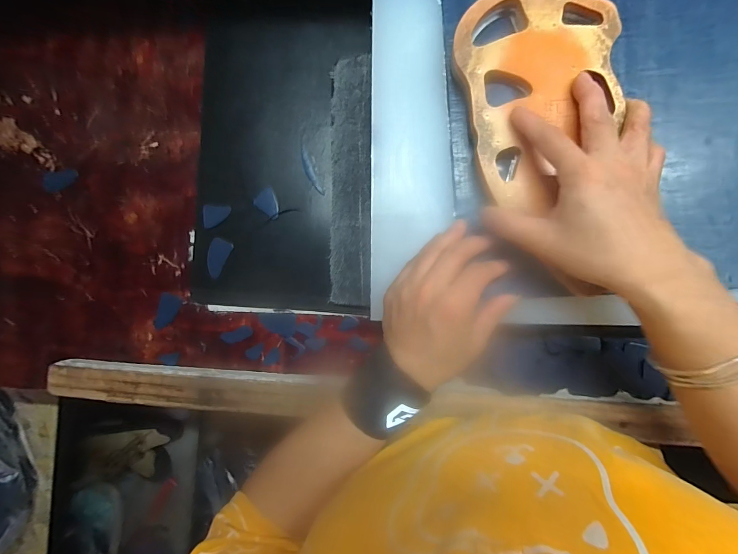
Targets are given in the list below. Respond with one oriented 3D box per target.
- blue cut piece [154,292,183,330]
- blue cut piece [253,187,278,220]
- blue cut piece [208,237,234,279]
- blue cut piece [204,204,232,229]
[{"bbox_3d":[-0.211,0.037,0.369,0.022,0.004,0.038,12,92,-7],"label":"blue cut piece"},{"bbox_3d":[-0.100,-0.073,0.351,0.022,0.004,0.028,-44,85,4],"label":"blue cut piece"},{"bbox_3d":[-0.156,-0.021,0.360,0.023,0.005,0.038,30,92,6],"label":"blue cut piece"},{"bbox_3d":[-0.156,-0.061,0.358,0.029,0.006,0.023,6,90,6],"label":"blue cut piece"}]

